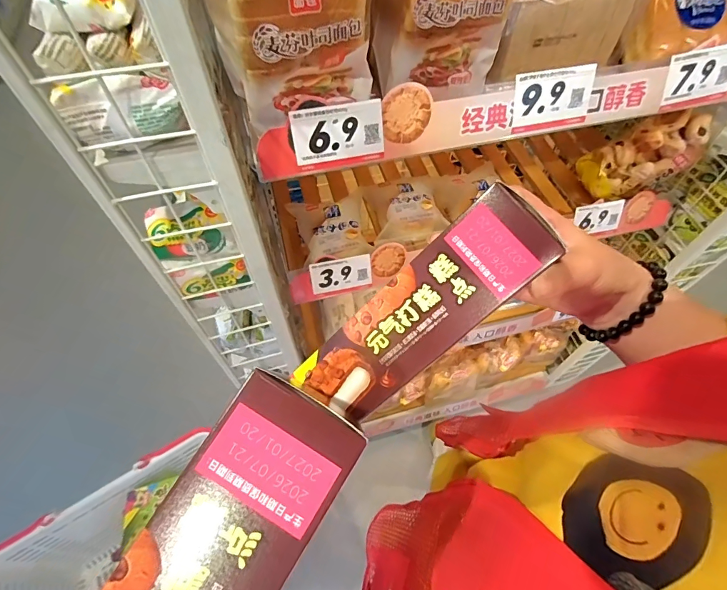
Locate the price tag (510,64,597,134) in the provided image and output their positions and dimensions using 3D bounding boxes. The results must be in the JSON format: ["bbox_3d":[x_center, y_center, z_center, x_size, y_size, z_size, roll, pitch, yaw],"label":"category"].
[{"bbox_3d":[0.210,-0.218,0.447,0.091,0.060,0.004,-12,35,-6],"label":"price tag"}]

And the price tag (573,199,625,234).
[{"bbox_3d":[0.402,-0.133,0.687,0.091,0.052,0.007,-9,29,-9],"label":"price tag"}]

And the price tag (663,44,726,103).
[{"bbox_3d":[0.396,-0.260,0.471,0.096,0.052,0.005,-13,34,-7],"label":"price tag"}]

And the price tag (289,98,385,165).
[{"bbox_3d":[-0.026,-0.167,0.413,0.093,0.053,0.004,-12,34,-9],"label":"price tag"}]

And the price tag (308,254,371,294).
[{"bbox_3d":[-0.033,-0.033,0.621,0.093,0.052,0.004,-10,30,-9],"label":"price tag"}]

